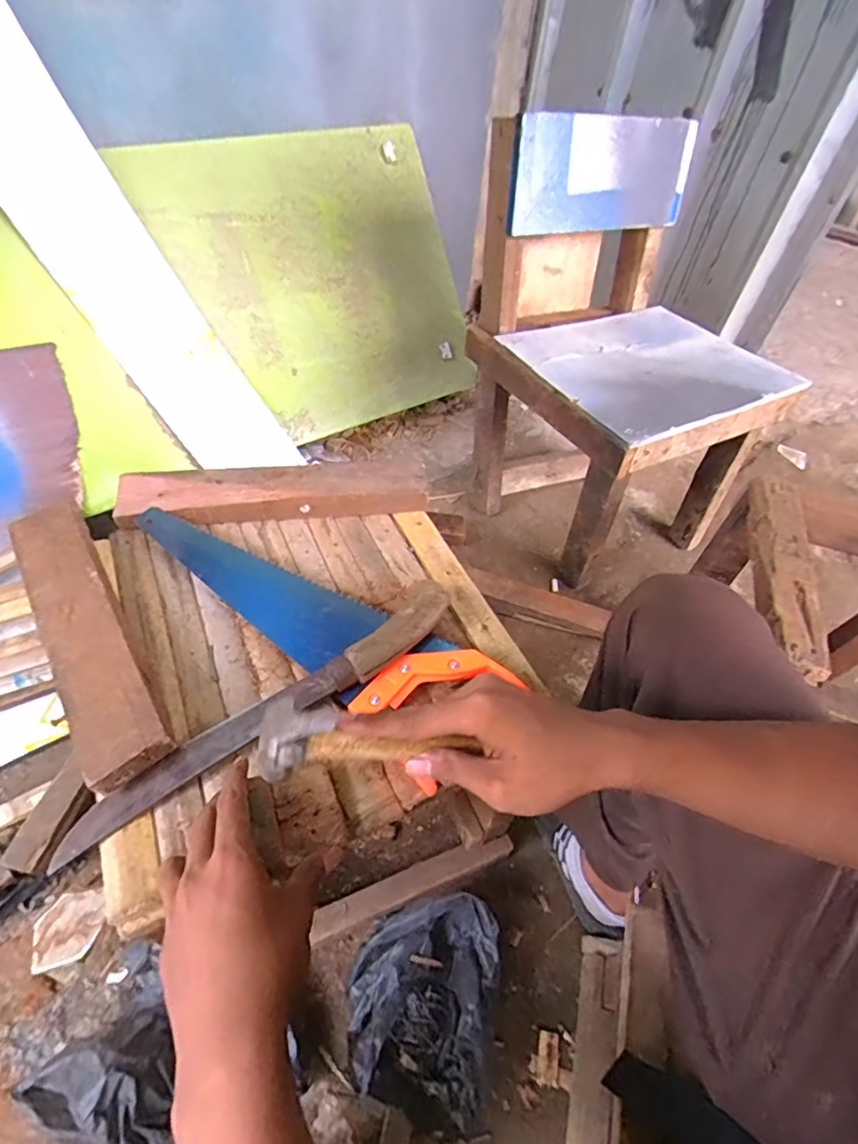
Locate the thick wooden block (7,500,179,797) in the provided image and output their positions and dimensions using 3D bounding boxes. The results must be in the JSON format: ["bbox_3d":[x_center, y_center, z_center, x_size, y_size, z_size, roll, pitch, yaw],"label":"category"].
[{"bbox_3d":[-0.305,0.043,0.484,0.069,0.033,0.314,-26,58,-25],"label":"thick wooden block"}]

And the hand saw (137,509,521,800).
[{"bbox_3d":[-0.115,0.021,0.521,0.384,0.024,0.114,36,56,21],"label":"hand saw"}]

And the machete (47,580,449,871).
[{"bbox_3d":[-0.126,0.107,0.448,0.357,0.042,0.063,-31,62,-24],"label":"machete"}]

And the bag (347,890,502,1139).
[{"bbox_3d":[-0.009,0.491,0.632,0.162,0.103,0.207,12,51,3],"label":"bag"}]

